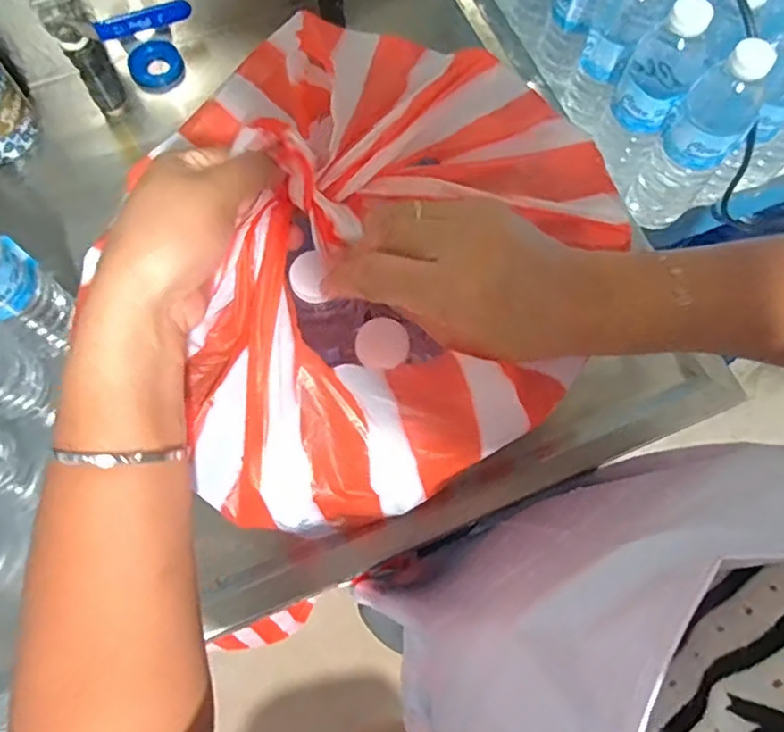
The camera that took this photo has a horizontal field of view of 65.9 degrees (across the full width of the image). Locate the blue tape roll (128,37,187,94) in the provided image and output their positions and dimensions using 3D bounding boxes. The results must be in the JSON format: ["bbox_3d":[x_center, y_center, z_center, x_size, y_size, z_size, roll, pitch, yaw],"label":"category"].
[{"bbox_3d":[-0.256,-0.327,0.658,0.057,0.021,0.056,0,69,0],"label":"blue tape roll"}]

